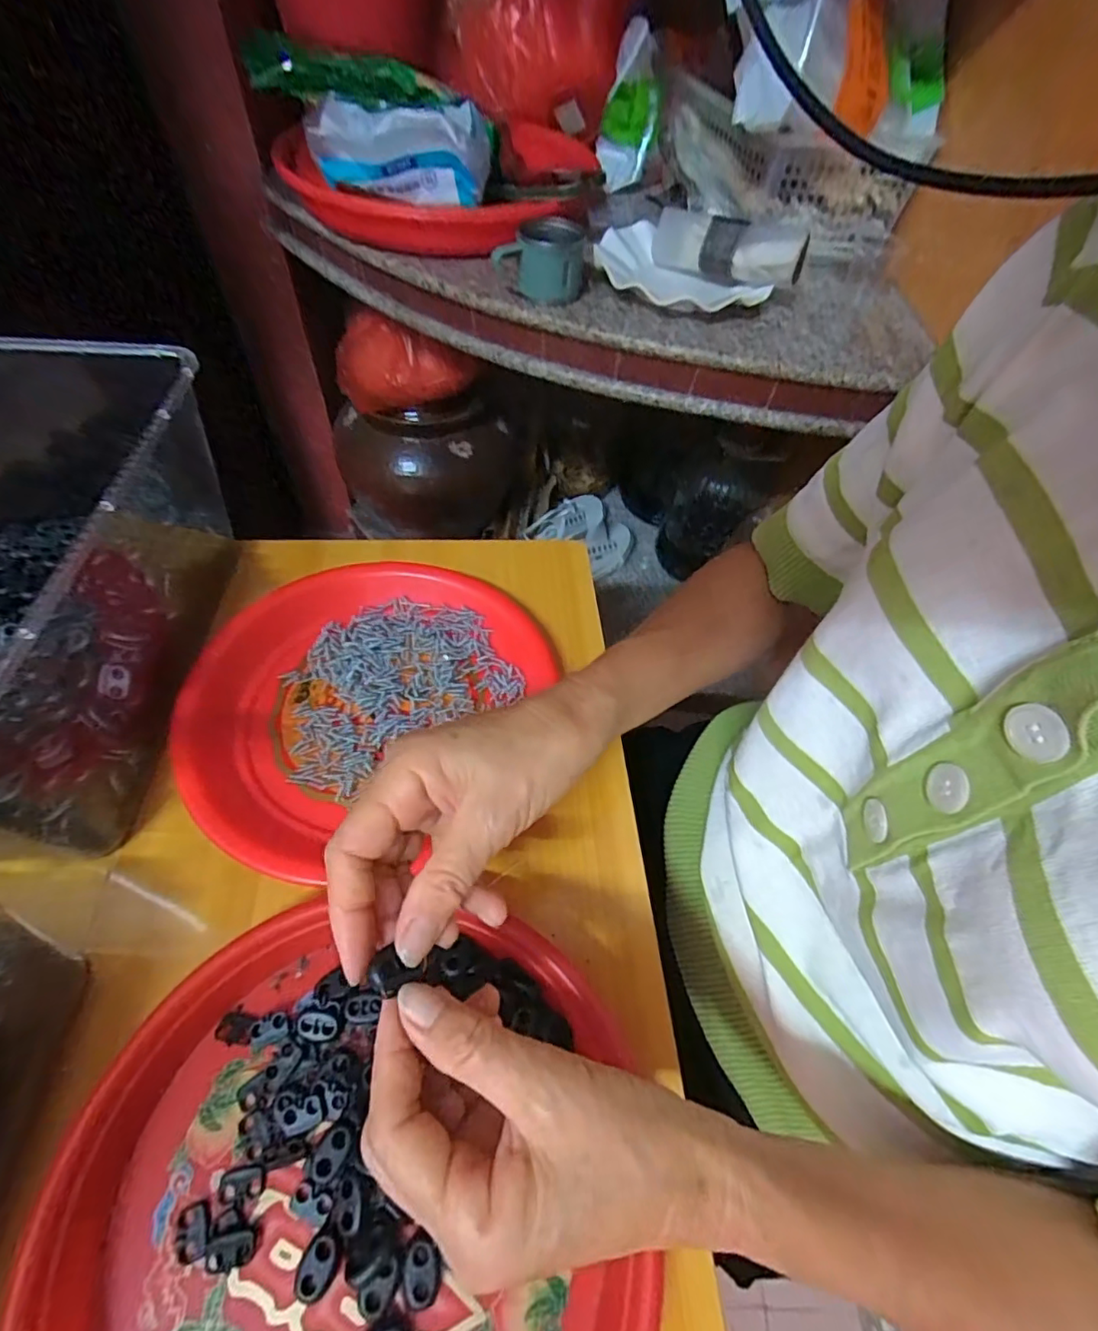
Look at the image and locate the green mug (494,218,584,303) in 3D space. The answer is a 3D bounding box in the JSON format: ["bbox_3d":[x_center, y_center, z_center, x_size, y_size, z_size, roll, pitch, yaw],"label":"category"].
[{"bbox_3d":[-0.010,-0.384,0.538,0.084,0.045,0.063,3,55,-3],"label":"green mug"}]

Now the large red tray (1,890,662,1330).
[{"bbox_3d":[-0.083,0.228,0.236,0.236,0.033,0.227,5,55,-1],"label":"large red tray"}]

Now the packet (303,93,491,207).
[{"bbox_3d":[-0.133,-0.477,0.528,0.162,0.066,0.058,-16,58,-15],"label":"packet"}]

